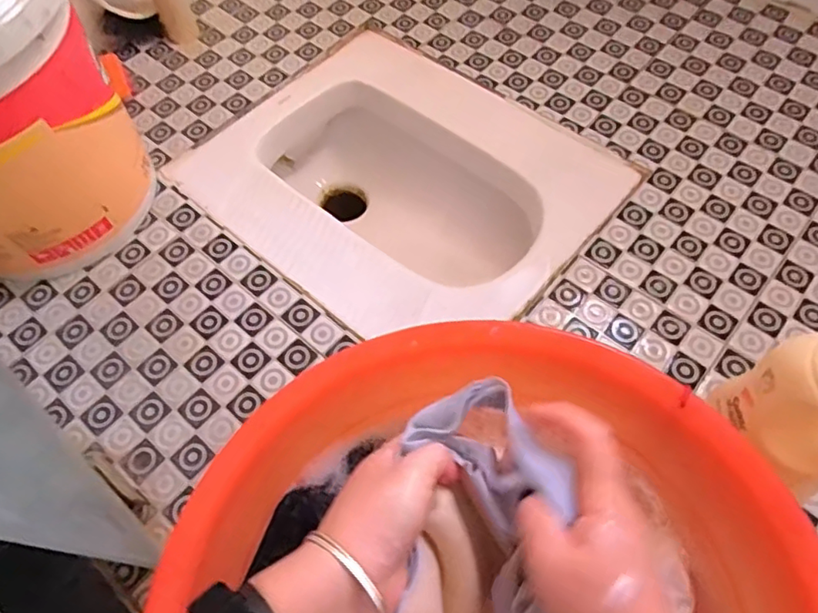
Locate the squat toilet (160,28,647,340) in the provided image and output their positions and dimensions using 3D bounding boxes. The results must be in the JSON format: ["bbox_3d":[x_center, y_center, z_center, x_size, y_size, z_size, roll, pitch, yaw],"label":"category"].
[{"bbox_3d":[-0.007,-0.141,0.872,0.519,0.203,0.428,37,68,19],"label":"squat toilet"}]

